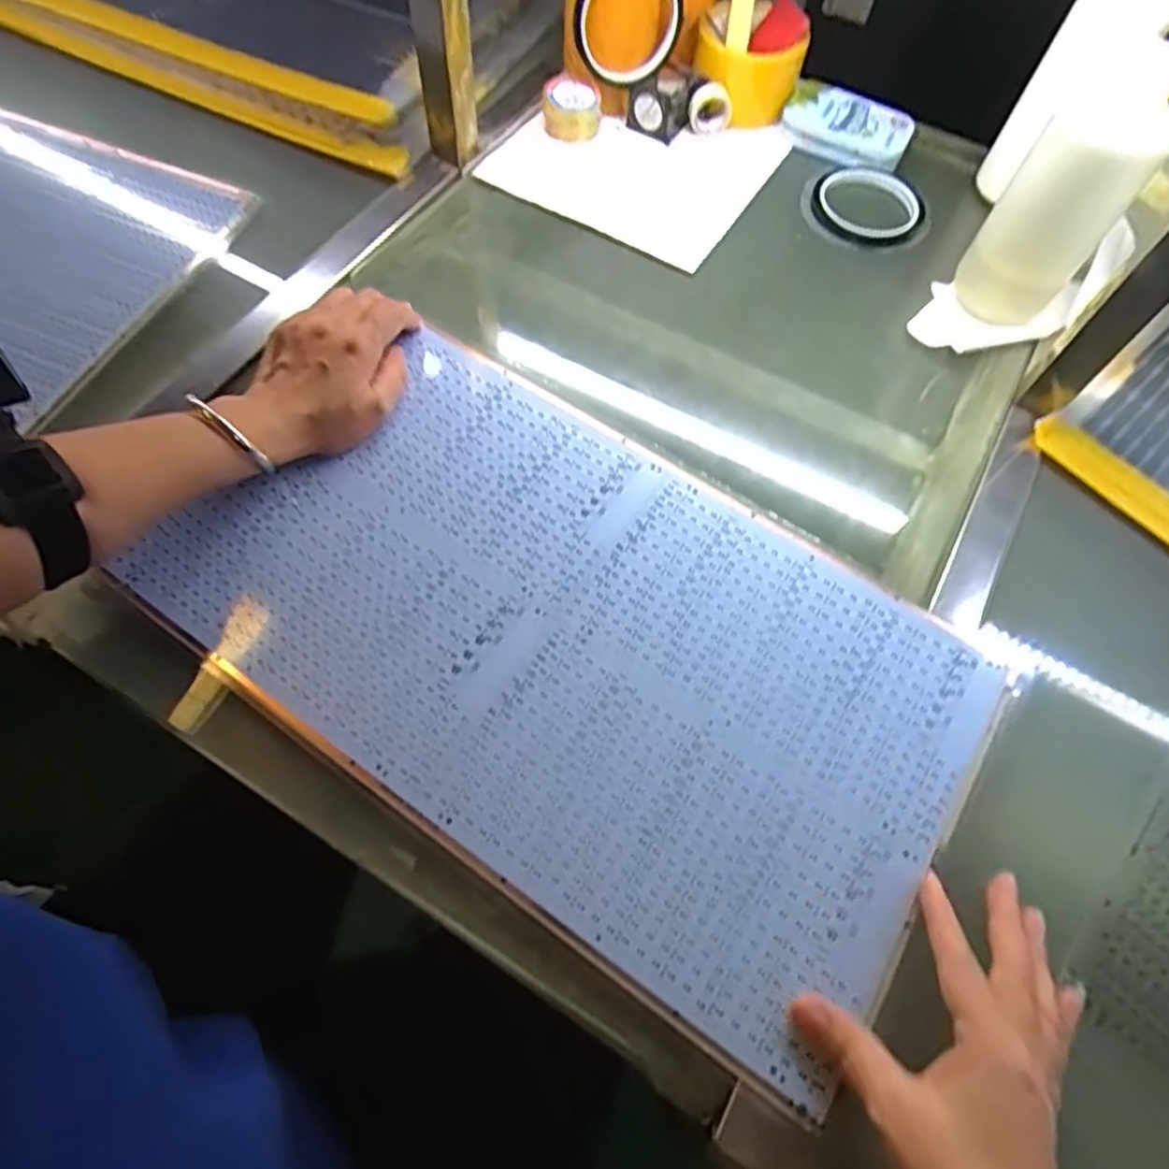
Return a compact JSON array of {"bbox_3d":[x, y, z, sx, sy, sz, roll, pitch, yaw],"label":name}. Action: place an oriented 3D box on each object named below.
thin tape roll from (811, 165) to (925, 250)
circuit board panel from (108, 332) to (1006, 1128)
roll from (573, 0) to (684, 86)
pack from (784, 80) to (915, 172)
[{"bbox_3d":[0.236,-0.316,0.576,0.090,0.017,0.085,1,64,-3],"label":"thin tape roll"},{"bbox_3d":[-0.007,0.028,0.409,0.445,0.010,0.264,33,67,12],"label":"circuit board panel"},{"bbox_3d":[0.038,-0.450,0.555,0.090,0.087,0.019,-17,66,-12],"label":"roll"},{"bbox_3d":[0.228,-0.399,0.604,0.107,0.018,0.081,24,65,8],"label":"pack"}]

